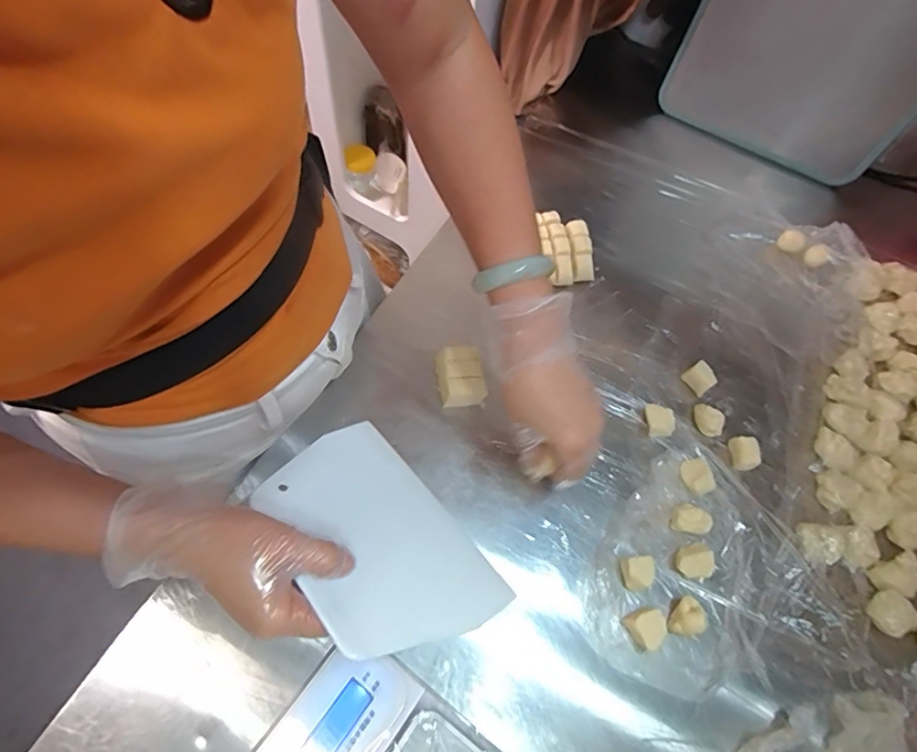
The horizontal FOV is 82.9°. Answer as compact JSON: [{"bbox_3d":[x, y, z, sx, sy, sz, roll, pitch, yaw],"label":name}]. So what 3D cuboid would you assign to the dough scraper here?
[{"bbox_3d":[-0.062,0.112,0.377,0.125,0.007,0.183,-14,49,-44],"label":"dough scraper"}]

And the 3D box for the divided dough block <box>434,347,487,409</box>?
[{"bbox_3d":[0.001,0.003,0.515,0.046,0.035,0.057,-12,62,-9],"label":"divided dough block"}]

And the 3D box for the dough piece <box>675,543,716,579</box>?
[{"bbox_3d":[0.204,0.162,0.449,0.028,0.022,0.027,1,61,-2],"label":"dough piece"}]

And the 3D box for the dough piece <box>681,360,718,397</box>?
[{"bbox_3d":[0.252,0.002,0.542,0.023,0.019,0.029,-31,67,-18],"label":"dough piece"}]

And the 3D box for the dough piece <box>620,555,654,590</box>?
[{"bbox_3d":[0.153,0.169,0.443,0.023,0.021,0.023,-6,62,-7],"label":"dough piece"}]

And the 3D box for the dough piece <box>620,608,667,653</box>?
[{"bbox_3d":[0.155,0.206,0.426,0.026,0.021,0.030,-31,67,-18],"label":"dough piece"}]

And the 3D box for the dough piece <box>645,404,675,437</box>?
[{"bbox_3d":[0.197,0.045,0.512,0.023,0.022,0.029,-3,61,-5],"label":"dough piece"}]

